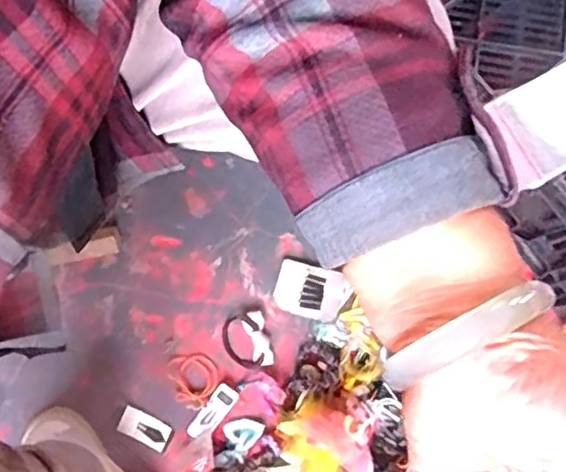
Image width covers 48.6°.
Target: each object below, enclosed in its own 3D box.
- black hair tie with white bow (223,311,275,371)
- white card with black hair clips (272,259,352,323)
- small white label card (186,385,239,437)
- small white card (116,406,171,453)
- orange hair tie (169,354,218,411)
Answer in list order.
[{"bbox_3d":[-0.045,0.129,0.763,0.053,0.010,0.067,-15,80,-3],"label":"black hair tie with white bow"},{"bbox_3d":[0.032,0.068,0.763,0.089,0.007,0.061,15,85,23],"label":"white card with black hair clips"},{"bbox_3d":[-0.084,0.210,0.748,0.028,0.006,0.071,38,90,4],"label":"small white label card"},{"bbox_3d":[-0.165,0.231,0.747,0.063,0.006,0.032,25,81,4],"label":"small white card"},{"bbox_3d":[-0.105,0.172,0.750,0.055,0.010,0.066,-22,81,-4],"label":"orange hair tie"}]

